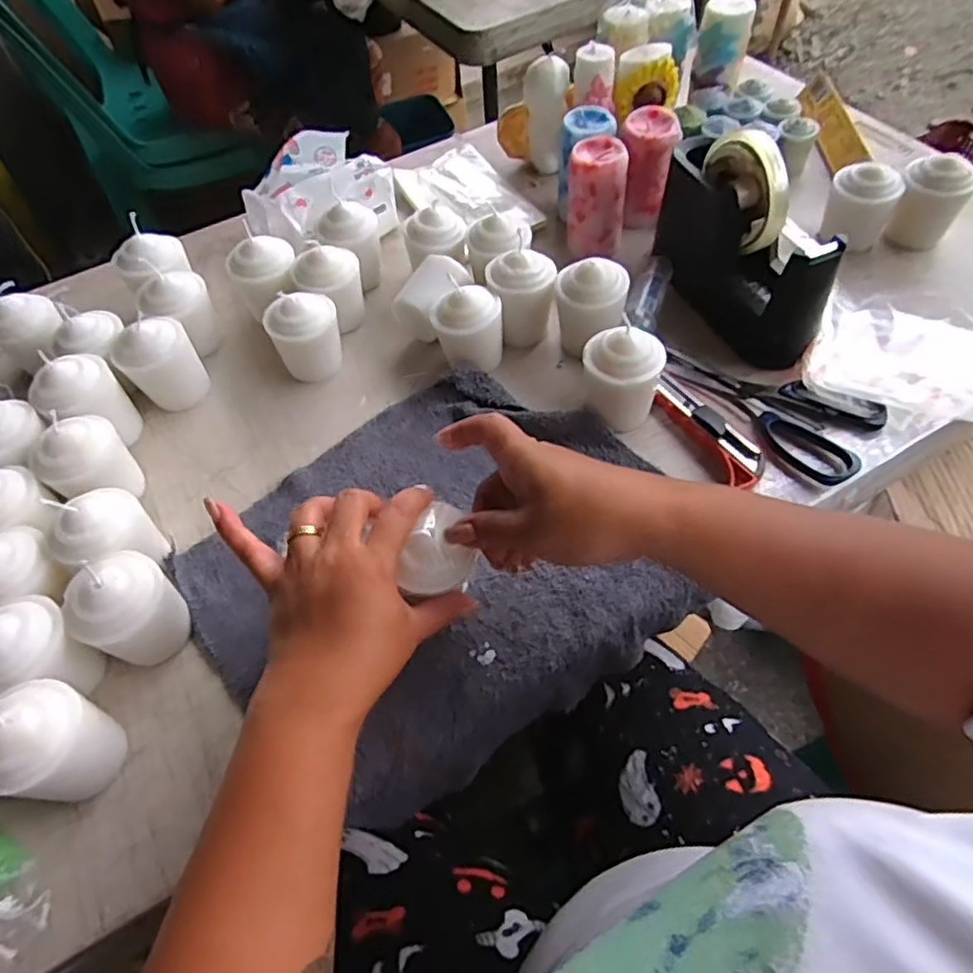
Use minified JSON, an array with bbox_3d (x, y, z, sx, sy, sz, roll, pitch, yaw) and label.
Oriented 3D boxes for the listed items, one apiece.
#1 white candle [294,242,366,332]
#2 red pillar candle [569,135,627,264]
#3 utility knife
[{"bbox_3d":[-0.139,-0.176,0.567,0.053,0.069,0.059,17,60,14],"label":"white candle"},{"bbox_3d":[0.101,-0.265,0.592,0.050,0.087,0.054,3,57,6],"label":"red pillar candle"},{"bbox_3d":[0.164,-0.045,0.478,0.030,0.017,0.116,-23,58,-10],"label":"utility knife"}]

